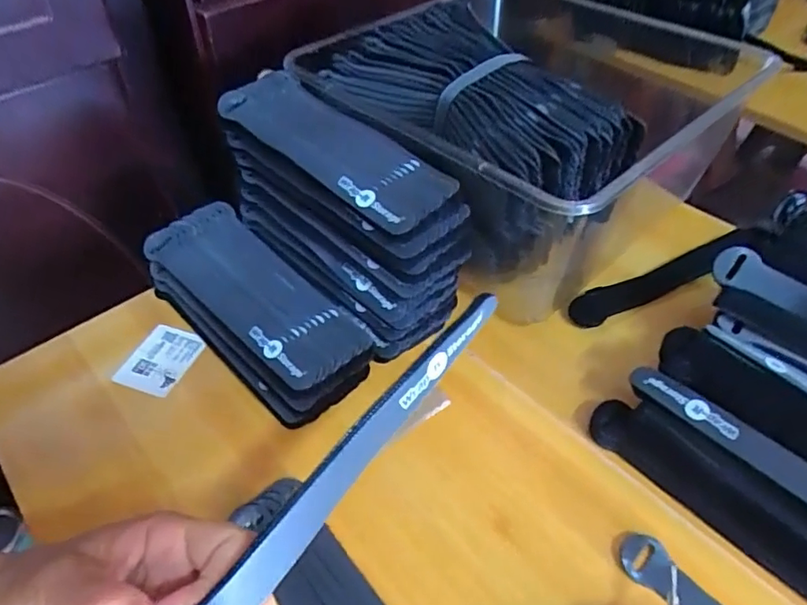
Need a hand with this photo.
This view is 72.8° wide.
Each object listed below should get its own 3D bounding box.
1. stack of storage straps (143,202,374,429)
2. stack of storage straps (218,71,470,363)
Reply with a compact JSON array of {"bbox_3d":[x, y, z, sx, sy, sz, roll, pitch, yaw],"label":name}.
[{"bbox_3d":[-0.113,0.005,0.419,0.080,0.051,0.204,-36,56,-28],"label":"stack of storage straps"},{"bbox_3d":[-0.052,-0.076,0.429,0.222,0.110,0.083,35,57,29],"label":"stack of storage straps"}]

